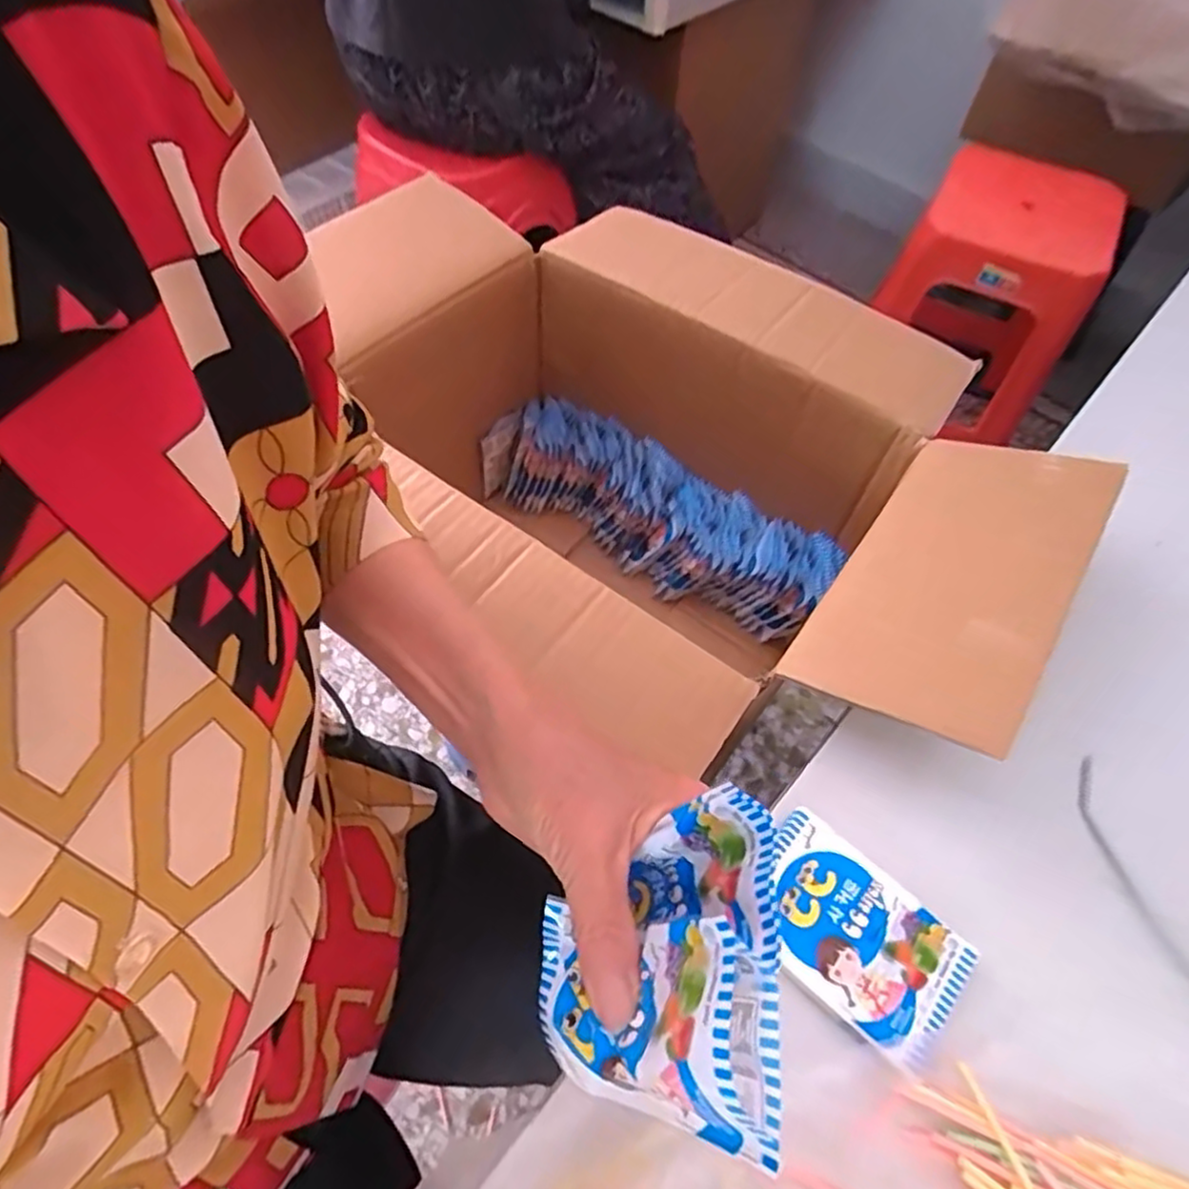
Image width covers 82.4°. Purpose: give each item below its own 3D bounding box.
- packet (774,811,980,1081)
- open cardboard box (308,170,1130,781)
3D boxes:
[{"bbox_3d":[0.127,0.166,0.332,0.103,0.006,0.069,38,65,19],"label":"packet"},{"bbox_3d":[0.036,-0.105,0.592,0.588,0.288,0.349,29,62,14],"label":"open cardboard box"}]

